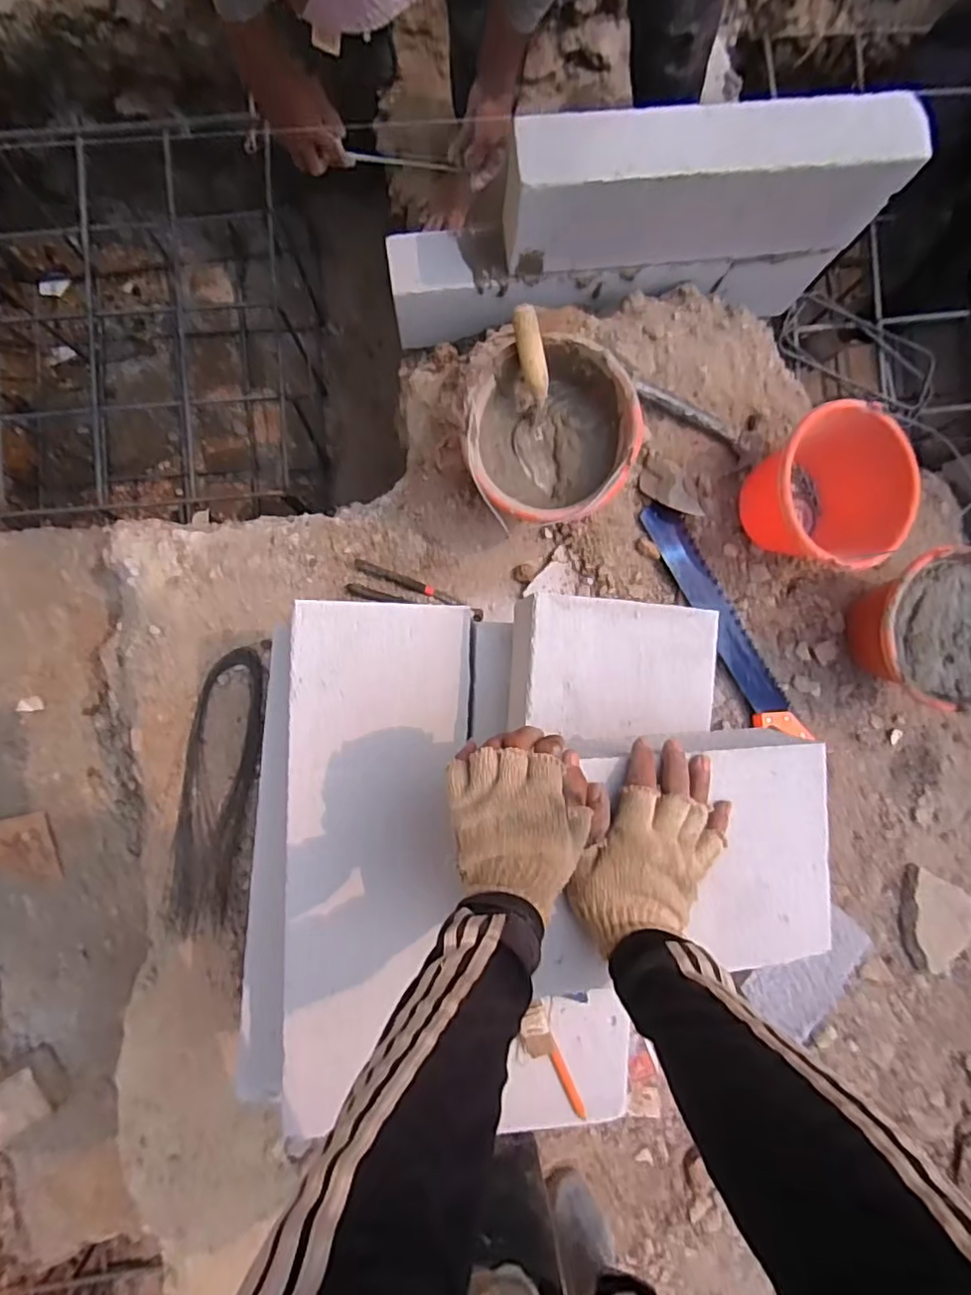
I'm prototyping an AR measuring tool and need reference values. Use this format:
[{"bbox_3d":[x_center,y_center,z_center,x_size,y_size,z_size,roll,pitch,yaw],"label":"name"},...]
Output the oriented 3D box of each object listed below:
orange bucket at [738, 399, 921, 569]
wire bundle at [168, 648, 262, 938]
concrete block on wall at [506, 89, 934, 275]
[{"bbox_3d":[0.533,-0.227,0.968,0.239,0.169,0.231,0,89,-3],"label":"orange bucket"},{"bbox_3d":[-0.409,0.213,0.945,0.103,0.034,0.426,6,89,-3],"label":"wire bundle"},{"bbox_3d":[0.329,-0.708,0.941,0.586,0.208,0.114,-6,89,-3],"label":"concrete block on wall"}]

